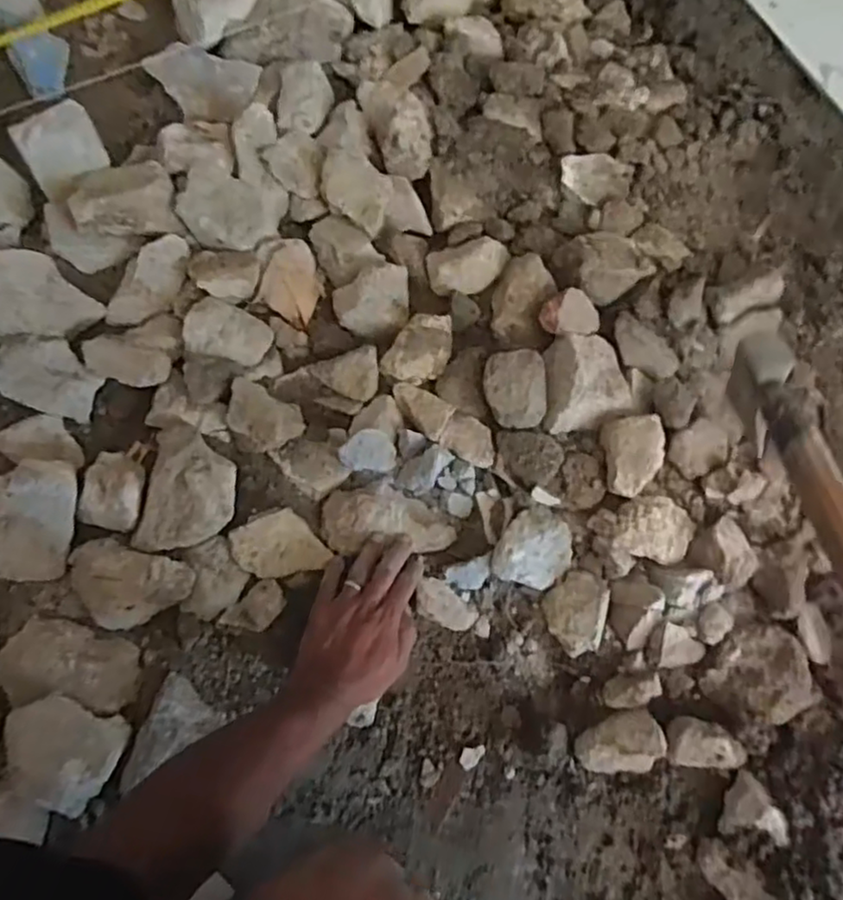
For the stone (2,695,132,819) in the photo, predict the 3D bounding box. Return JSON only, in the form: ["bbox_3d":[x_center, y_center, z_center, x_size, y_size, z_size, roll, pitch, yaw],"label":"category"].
[{"bbox_3d":[-0.305,0.253,0.560,0.092,0.038,0.074,16,72,3],"label":"stone"}]

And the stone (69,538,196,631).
[{"bbox_3d":[-0.272,0.123,0.597,0.109,0.043,0.071,16,72,3],"label":"stone"}]

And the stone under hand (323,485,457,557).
[{"bbox_3d":[-0.031,0.070,0.653,0.127,0.043,0.069,7,72,-2],"label":"stone under hand"}]

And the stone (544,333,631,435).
[{"bbox_3d":[0.169,-0.073,0.669,0.087,0.044,0.094,-4,72,-3],"label":"stone"}]

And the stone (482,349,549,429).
[{"bbox_3d":[0.094,-0.061,0.666,0.061,0.038,0.068,-7,73,-4],"label":"stone"}]

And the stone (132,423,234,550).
[{"bbox_3d":[-0.218,0.038,0.630,0.079,0.037,0.118,4,72,0],"label":"stone"}]

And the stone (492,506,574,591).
[{"bbox_3d":[0.109,0.096,0.636,0.066,0.041,0.082,36,75,9],"label":"stone"}]

